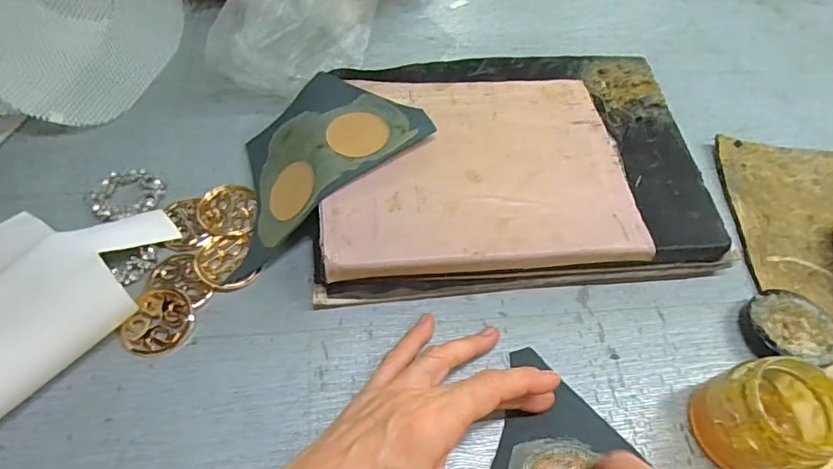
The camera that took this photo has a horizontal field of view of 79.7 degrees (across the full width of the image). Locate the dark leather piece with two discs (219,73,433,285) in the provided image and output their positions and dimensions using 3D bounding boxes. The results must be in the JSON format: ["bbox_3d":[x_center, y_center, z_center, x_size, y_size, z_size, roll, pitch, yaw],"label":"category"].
[{"bbox_3d":[-0.086,-0.062,0.383,0.172,0.023,0.104,-40,61,-2],"label":"dark leather piece with two discs"}]

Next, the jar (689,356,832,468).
[{"bbox_3d":[0.203,0.106,0.287,0.065,0.057,0.057,-2,57,-5],"label":"jar"}]

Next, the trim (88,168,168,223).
[{"bbox_3d":[-0.221,-0.031,0.381,0.052,0.009,0.050,2,57,-2],"label":"trim"}]

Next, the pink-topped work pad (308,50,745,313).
[{"bbox_3d":[0.073,-0.053,0.395,0.294,0.048,0.208,-3,57,-5],"label":"pink-topped work pad"}]

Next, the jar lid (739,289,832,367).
[{"bbox_3d":[0.257,0.065,0.345,0.055,0.019,0.052,2,57,-2],"label":"jar lid"}]

